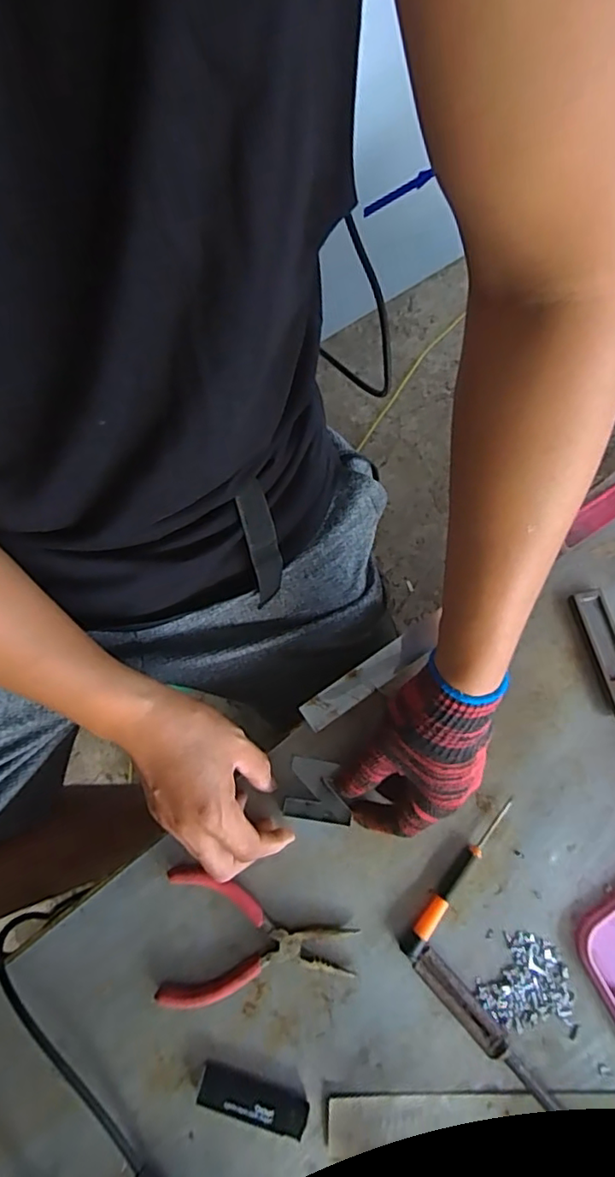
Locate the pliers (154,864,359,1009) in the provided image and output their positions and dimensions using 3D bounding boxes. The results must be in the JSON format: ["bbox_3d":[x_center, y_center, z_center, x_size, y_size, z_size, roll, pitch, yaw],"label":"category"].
[{"bbox_3d":[-0.037,0.266,0.433,0.143,0.018,0.090,5,76,0],"label":"pliers"}]

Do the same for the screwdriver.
[{"bbox_3d":[0.118,0.224,0.450,0.014,0.014,0.140,37,78,7],"label":"screwdriver"}]

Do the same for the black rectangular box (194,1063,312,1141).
[{"bbox_3d":[-0.039,0.367,0.410,0.078,0.012,0.024,20,76,3],"label":"black rectangular box"}]

